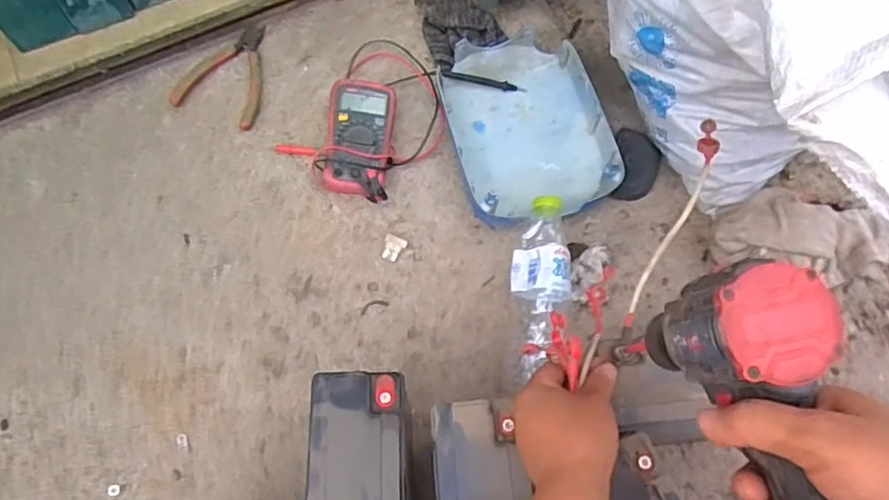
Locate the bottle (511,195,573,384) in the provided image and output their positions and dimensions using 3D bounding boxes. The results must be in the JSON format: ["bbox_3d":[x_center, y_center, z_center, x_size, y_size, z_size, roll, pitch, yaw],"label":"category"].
[{"bbox_3d":[0.104,0.031,0.655,0.063,0.071,0.173,3,63,4],"label":"bottle"}]

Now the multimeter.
[{"bbox_3d":[-0.102,-0.128,0.722,0.079,0.051,0.145,3,68,0],"label":"multimeter"}]

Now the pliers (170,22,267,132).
[{"bbox_3d":[-0.263,-0.226,0.763,0.108,0.018,0.141,20,69,7],"label":"pliers"}]

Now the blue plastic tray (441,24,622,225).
[{"bbox_3d":[0.095,-0.148,0.733,0.175,0.061,0.244,-12,69,-6],"label":"blue plastic tray"}]

